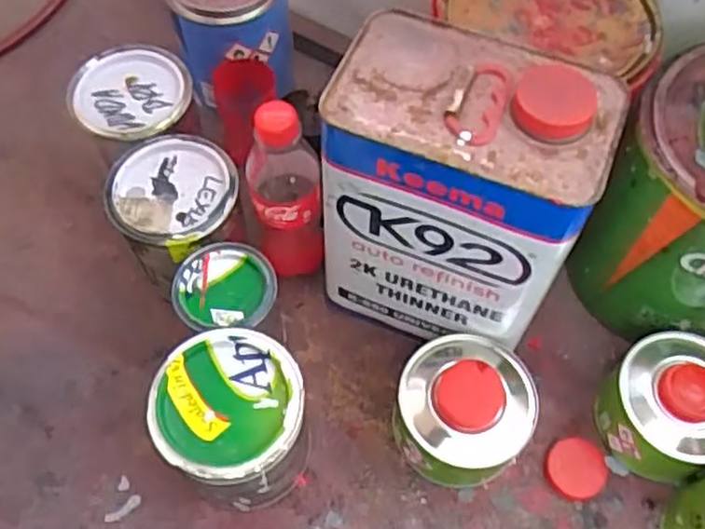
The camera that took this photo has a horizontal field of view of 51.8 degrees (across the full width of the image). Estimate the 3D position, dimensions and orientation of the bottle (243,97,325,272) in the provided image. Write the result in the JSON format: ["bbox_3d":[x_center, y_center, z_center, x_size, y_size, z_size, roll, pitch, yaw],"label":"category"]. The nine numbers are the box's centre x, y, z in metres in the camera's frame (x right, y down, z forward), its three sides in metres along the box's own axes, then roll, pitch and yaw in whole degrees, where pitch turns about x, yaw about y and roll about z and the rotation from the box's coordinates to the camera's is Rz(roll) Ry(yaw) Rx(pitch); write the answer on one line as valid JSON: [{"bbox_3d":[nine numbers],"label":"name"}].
[{"bbox_3d":[-0.055,-0.042,0.581,0.057,0.220,0.055,0,59,0],"label":"bottle"}]

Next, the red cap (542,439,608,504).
[{"bbox_3d":[0.172,0.158,0.562,0.045,0.014,0.047,0,60,0],"label":"red cap"}]

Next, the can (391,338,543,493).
[{"bbox_3d":[0.084,0.108,0.545,0.098,0.080,0.099,0,60,0],"label":"can"}]

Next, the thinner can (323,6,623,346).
[{"bbox_3d":[0.072,-0.045,0.513,0.167,0.211,0.111,24,63,12],"label":"thinner can"}]

